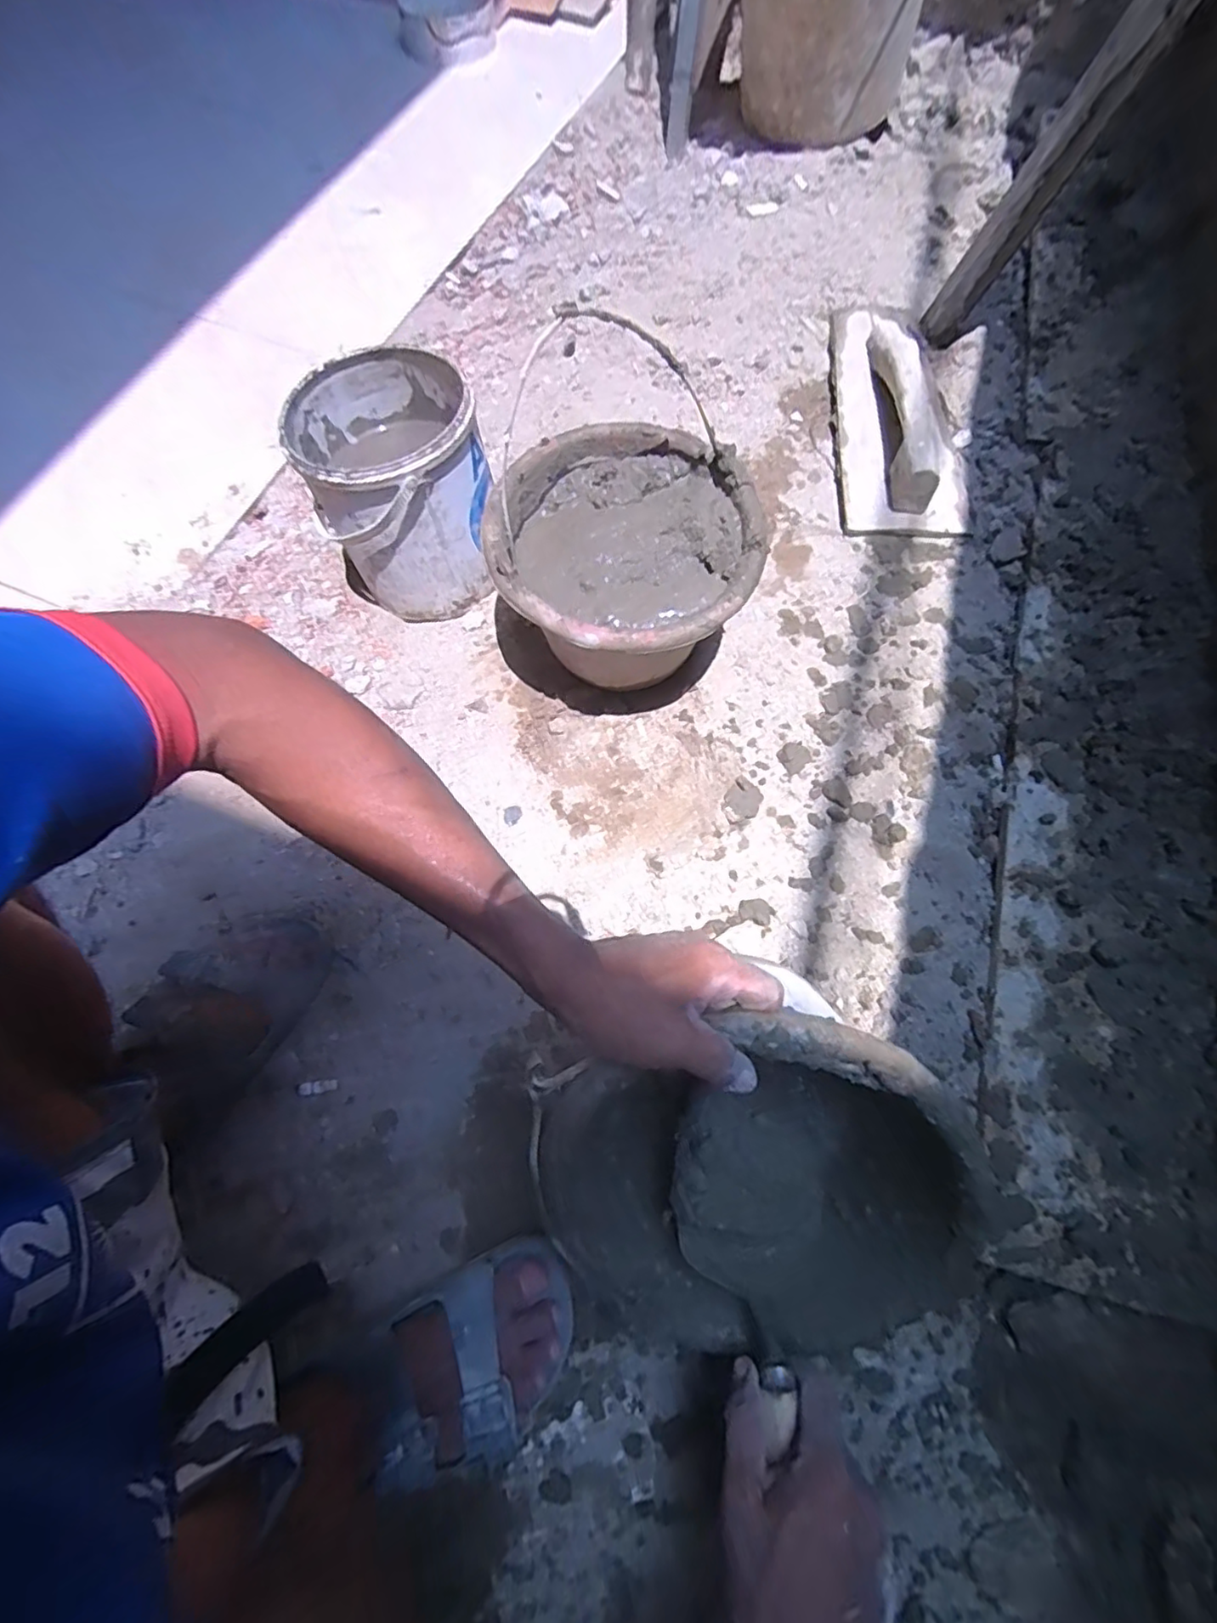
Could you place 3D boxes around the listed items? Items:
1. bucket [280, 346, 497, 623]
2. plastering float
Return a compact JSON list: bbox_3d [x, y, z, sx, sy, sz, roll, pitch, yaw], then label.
[{"bbox_3d":[-0.216,-0.344,0.668,0.170,0.202,0.183,-1,70,2],"label":"bucket"},{"bbox_3d":[0.376,-0.536,0.788,0.154,0.067,0.406,3,70,3],"label":"plastering float"}]

